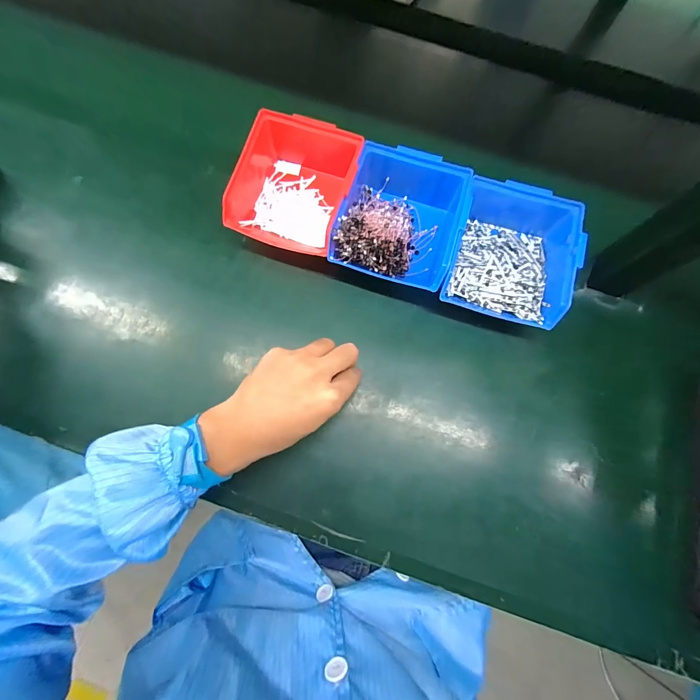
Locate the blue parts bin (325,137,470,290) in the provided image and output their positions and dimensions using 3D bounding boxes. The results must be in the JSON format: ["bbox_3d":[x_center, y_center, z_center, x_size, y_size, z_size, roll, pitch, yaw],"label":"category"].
[{"bbox_3d":[0.054,-0.143,0.361,0.122,0.063,0.144,16,77,2],"label":"blue parts bin"}]

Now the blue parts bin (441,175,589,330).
[{"bbox_3d":[0.173,-0.109,0.364,0.126,0.061,0.153,20,77,3],"label":"blue parts bin"}]

